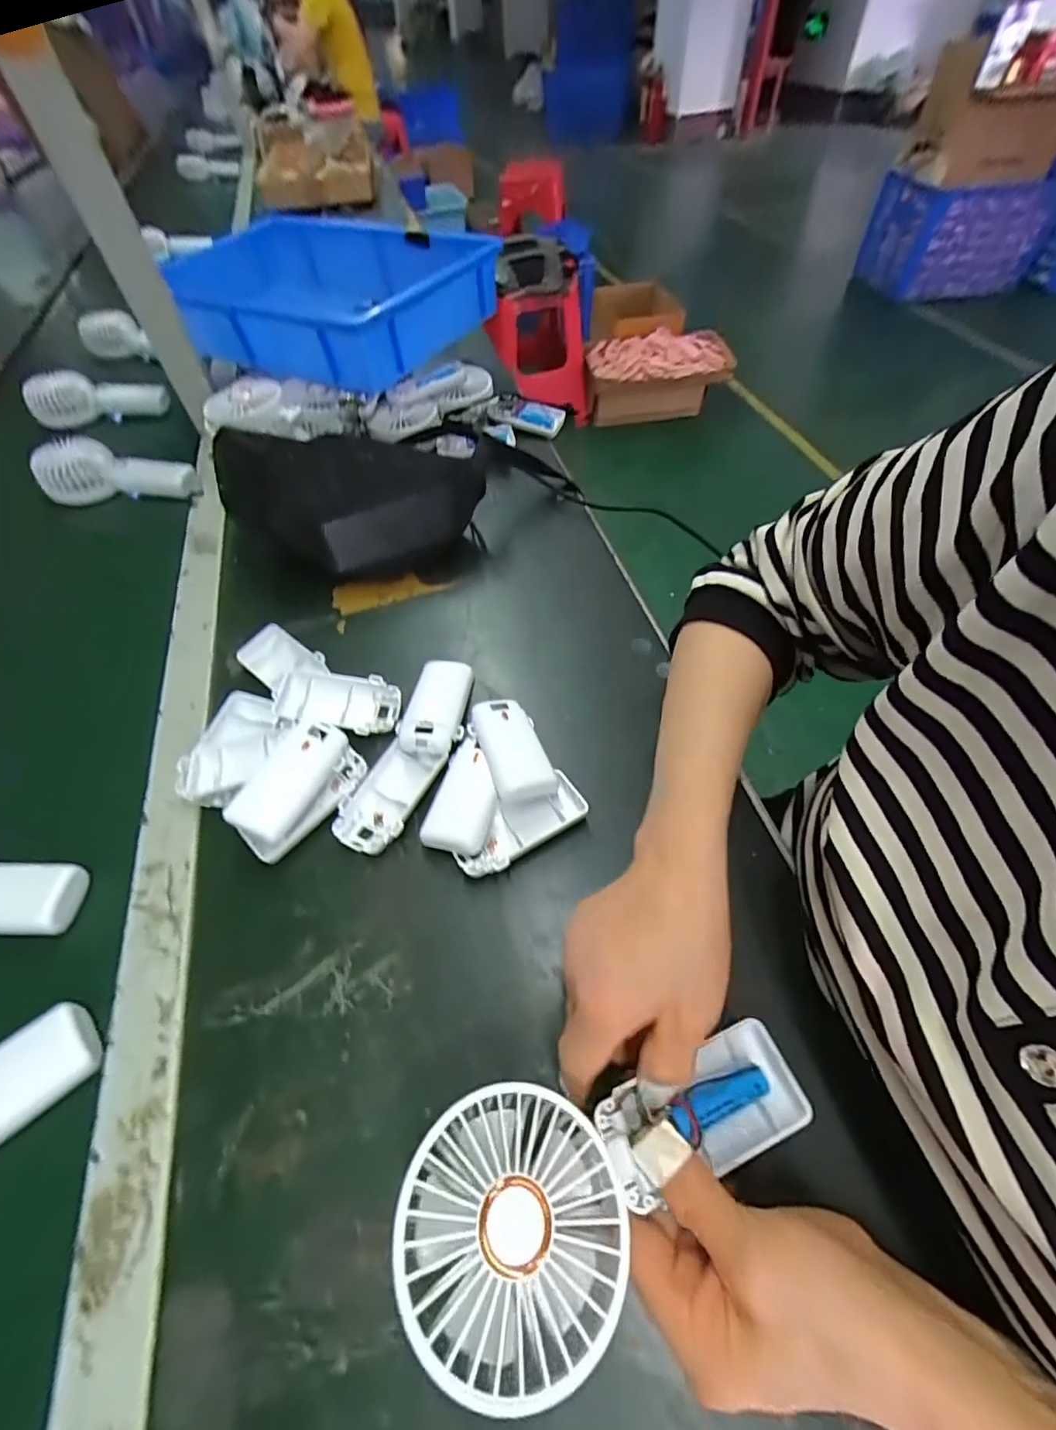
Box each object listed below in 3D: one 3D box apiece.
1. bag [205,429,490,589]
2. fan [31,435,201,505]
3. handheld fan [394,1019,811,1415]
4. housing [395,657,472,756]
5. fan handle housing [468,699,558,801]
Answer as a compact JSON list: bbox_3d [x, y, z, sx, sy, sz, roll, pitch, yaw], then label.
[{"bbox_3d":[-0.181,-0.210,0.521,0.260,0.091,0.136,6,56,7],"label":"bag"},{"bbox_3d":[-0.505,-0.307,0.654,0.195,0.052,0.073,-1,56,3],"label":"fan"},{"bbox_3d":[0.038,0.190,0.222,0.178,0.029,0.080,-8,54,-23],"label":"handheld fan"},{"bbox_3d":[-0.074,-0.007,0.420,0.050,0.026,0.091,0,56,4],"label":"housing"},{"bbox_3d":[-0.012,0.028,0.398,0.044,0.026,0.089,-18,56,-8],"label":"fan handle housing"}]

